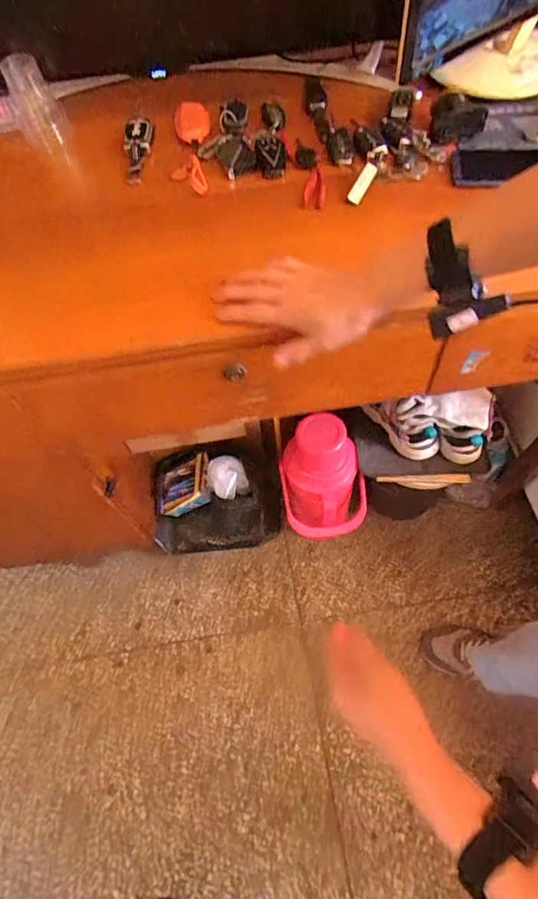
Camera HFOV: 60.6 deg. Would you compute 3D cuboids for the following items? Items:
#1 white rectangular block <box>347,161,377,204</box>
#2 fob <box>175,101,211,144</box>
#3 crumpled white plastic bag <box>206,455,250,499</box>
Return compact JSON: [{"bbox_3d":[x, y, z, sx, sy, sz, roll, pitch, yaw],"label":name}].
[{"bbox_3d":[0.122,-0.350,0.603,0.020,0.011,0.060,30,92,19],"label":"white rectangular block"},{"bbox_3d":[-0.116,-0.496,0.693,0.051,0.009,0.087,-7,70,-4],"label":"fob"},{"bbox_3d":[-0.089,0.072,1.028,0.086,0.093,0.086,-27,62,-11],"label":"crumpled white plastic bag"}]

